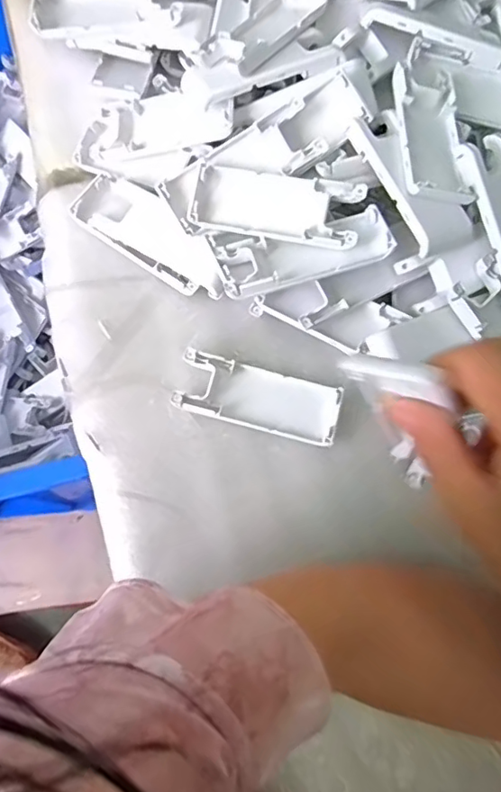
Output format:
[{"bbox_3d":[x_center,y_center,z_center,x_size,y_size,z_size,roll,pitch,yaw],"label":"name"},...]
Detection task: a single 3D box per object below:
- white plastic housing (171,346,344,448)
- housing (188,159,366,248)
[{"bbox_3d":[0.005,0.002,0.350,0.102,0.010,0.039,14,77,2],"label":"white plastic housing"},{"bbox_3d":[0.015,-0.119,0.340,0.102,0.021,0.039,14,77,2],"label":"housing"}]

